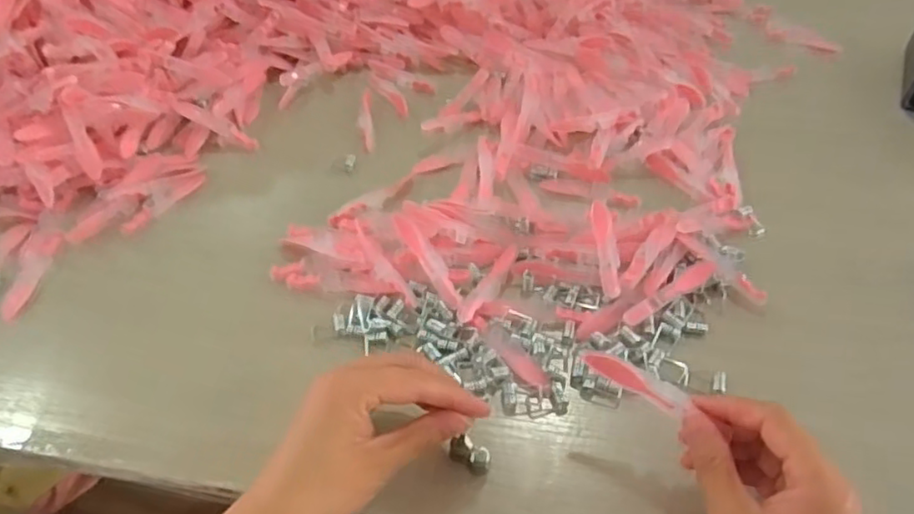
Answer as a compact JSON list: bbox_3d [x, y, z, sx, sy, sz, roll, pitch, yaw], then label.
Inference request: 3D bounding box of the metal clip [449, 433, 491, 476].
[{"bbox_3d":[0.008,0.109,0.351,0.022,0.016,0.012,24,52,21],"label":"metal clip"}]

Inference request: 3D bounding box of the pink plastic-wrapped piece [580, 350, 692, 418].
[{"bbox_3d":[0.091,0.064,0.332,0.055,0.006,0.013,27,53,18],"label":"pink plastic-wrapped piece"}]

